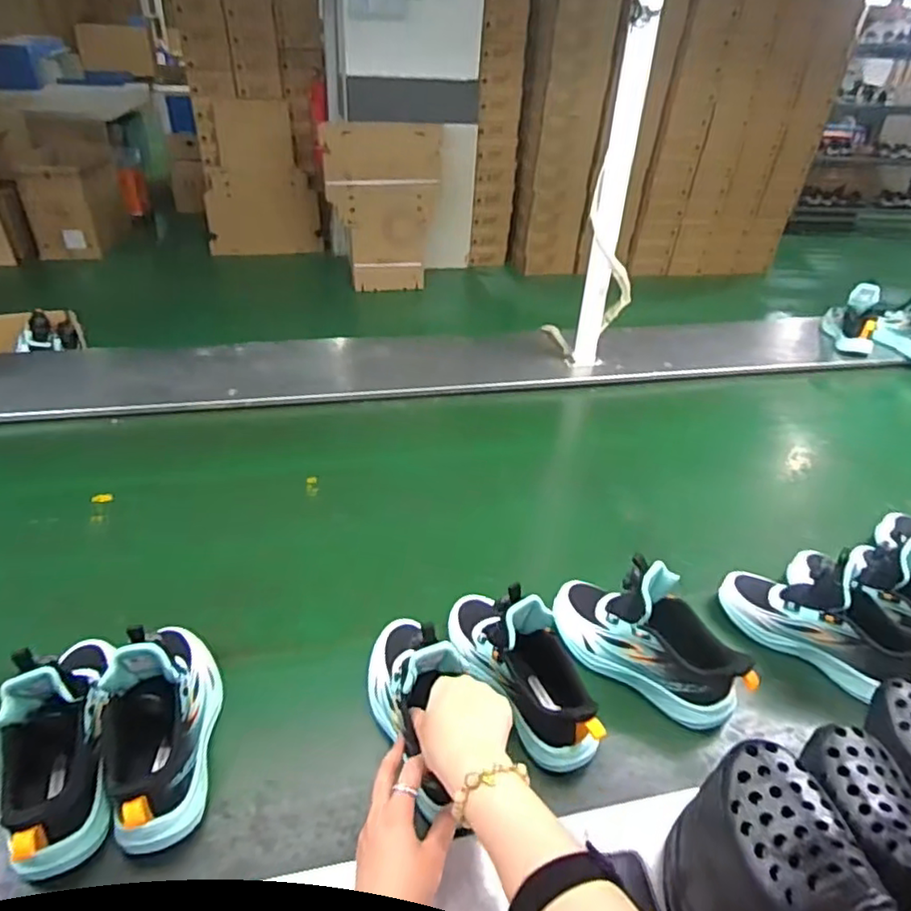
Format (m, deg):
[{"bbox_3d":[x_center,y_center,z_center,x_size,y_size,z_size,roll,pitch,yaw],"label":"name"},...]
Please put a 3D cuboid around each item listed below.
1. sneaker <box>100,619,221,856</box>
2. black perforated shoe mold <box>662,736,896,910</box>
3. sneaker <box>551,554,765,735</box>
[{"bbox_3d":[-0.267,0.230,0.563,0.095,0.116,0.203,-4,37,-9],"label":"sneaker"},{"bbox_3d":[0.219,0.305,0.440,0.085,0.167,0.133,6,36,5],"label":"black perforated shoe mold"},{"bbox_3d":[0.213,0.191,0.672,0.221,0.112,0.089,23,41,25],"label":"sneaker"}]

